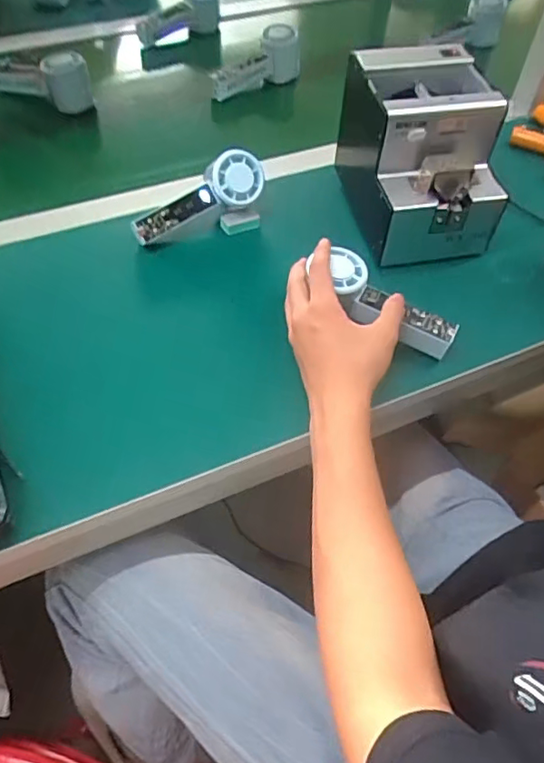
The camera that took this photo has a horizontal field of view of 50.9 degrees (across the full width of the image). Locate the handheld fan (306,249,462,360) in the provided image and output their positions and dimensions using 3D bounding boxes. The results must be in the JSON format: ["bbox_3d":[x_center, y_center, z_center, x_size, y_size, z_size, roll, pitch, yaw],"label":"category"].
[{"bbox_3d":[0.108,-0.073,0.535,0.135,0.028,0.043,35,58,3],"label":"handheld fan"}]

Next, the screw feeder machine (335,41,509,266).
[{"bbox_3d":[0.160,-0.239,0.610,0.123,0.147,0.175,-7,54,-8],"label":"screw feeder machine"}]

